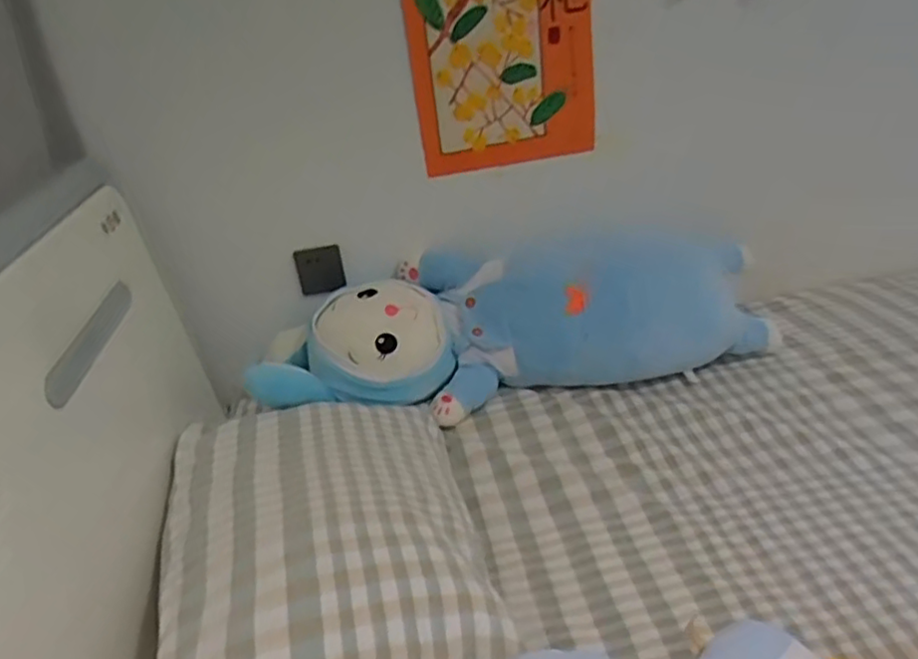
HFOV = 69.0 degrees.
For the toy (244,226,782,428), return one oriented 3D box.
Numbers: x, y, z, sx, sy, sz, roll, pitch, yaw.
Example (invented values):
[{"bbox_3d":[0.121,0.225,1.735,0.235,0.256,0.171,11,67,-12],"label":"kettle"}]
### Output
[{"bbox_3d":[0.114,-0.035,1.212,0.895,0.245,0.245,-10,28,-8],"label":"toy"}]

